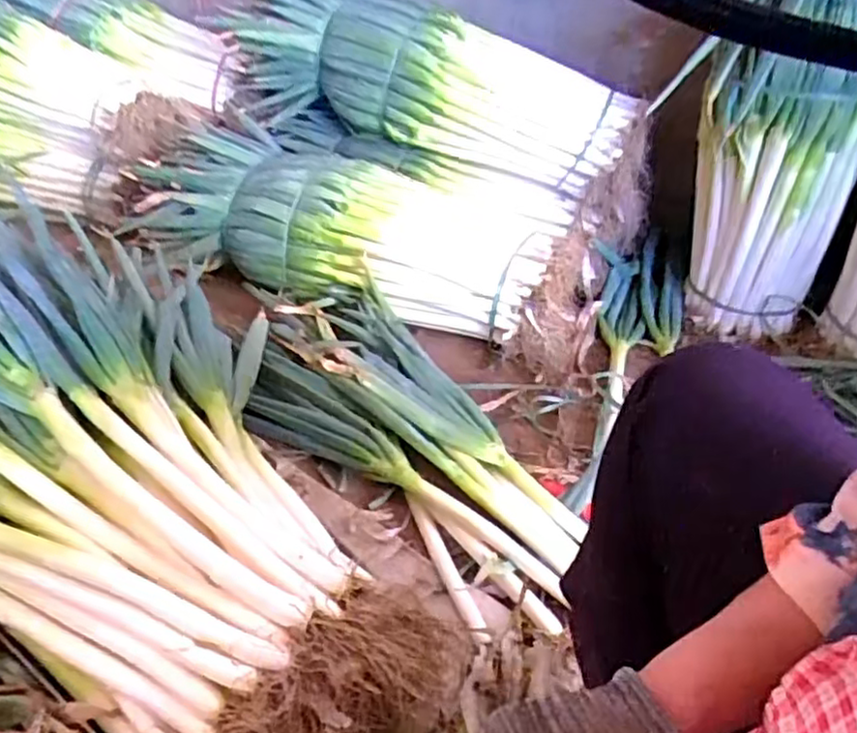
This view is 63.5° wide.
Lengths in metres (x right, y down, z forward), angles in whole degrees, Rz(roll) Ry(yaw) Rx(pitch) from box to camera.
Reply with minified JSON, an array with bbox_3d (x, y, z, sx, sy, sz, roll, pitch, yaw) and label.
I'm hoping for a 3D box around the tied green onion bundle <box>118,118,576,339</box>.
[{"bbox_3d":[-0.150,-0.290,1.365,0.802,0.184,0.356,13,38,11],"label":"tied green onion bundle"}]

